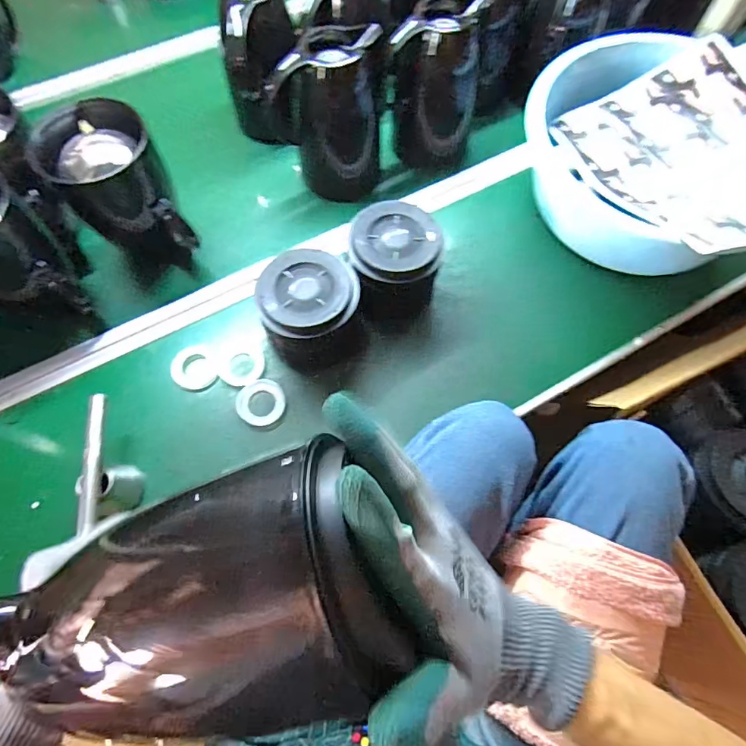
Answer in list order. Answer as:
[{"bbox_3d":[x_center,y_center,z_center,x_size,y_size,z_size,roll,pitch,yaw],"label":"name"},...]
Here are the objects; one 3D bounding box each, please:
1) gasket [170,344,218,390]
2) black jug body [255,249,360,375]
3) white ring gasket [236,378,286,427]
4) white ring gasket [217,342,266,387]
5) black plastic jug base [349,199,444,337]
[{"bbox_3d":[-0.236,-0.006,0.619,0.056,0.013,0.067,-29,68,-11],"label":"gasket"},{"bbox_3d":[-0.076,-0.077,0.596,0.112,0.109,0.116,-1,66,1],"label":"black jug body"},{"bbox_3d":[-0.144,0.036,0.594,0.059,0.004,0.060,-1,66,1],"label":"white ring gasket"},{"bbox_3d":[-0.174,-0.012,0.620,0.060,0.005,0.064,-1,66,1],"label":"white ring gasket"},{"bbox_3d":[0.031,-0.138,0.619,0.117,0.111,0.127,-9,66,-3],"label":"black plastic jug base"}]

